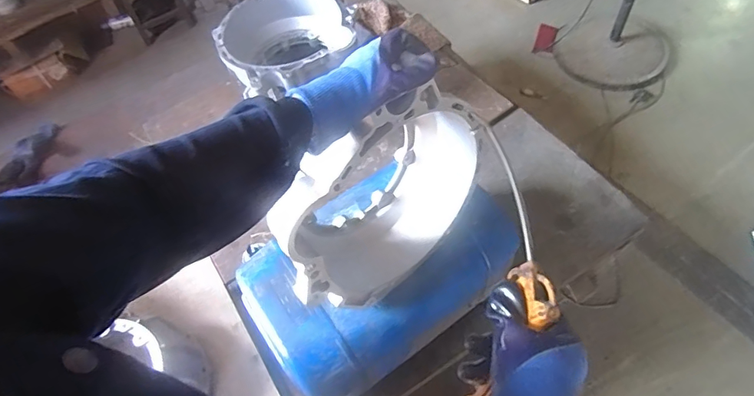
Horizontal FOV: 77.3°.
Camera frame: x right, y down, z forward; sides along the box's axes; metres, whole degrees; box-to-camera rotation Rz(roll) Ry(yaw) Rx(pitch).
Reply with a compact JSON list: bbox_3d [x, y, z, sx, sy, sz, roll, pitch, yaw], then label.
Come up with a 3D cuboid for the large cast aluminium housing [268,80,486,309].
[{"bbox_3d":[0.003,-0.002,0.670,0.136,0.325,0.332,39,68,24],"label":"large cast aluminium housing"}]

